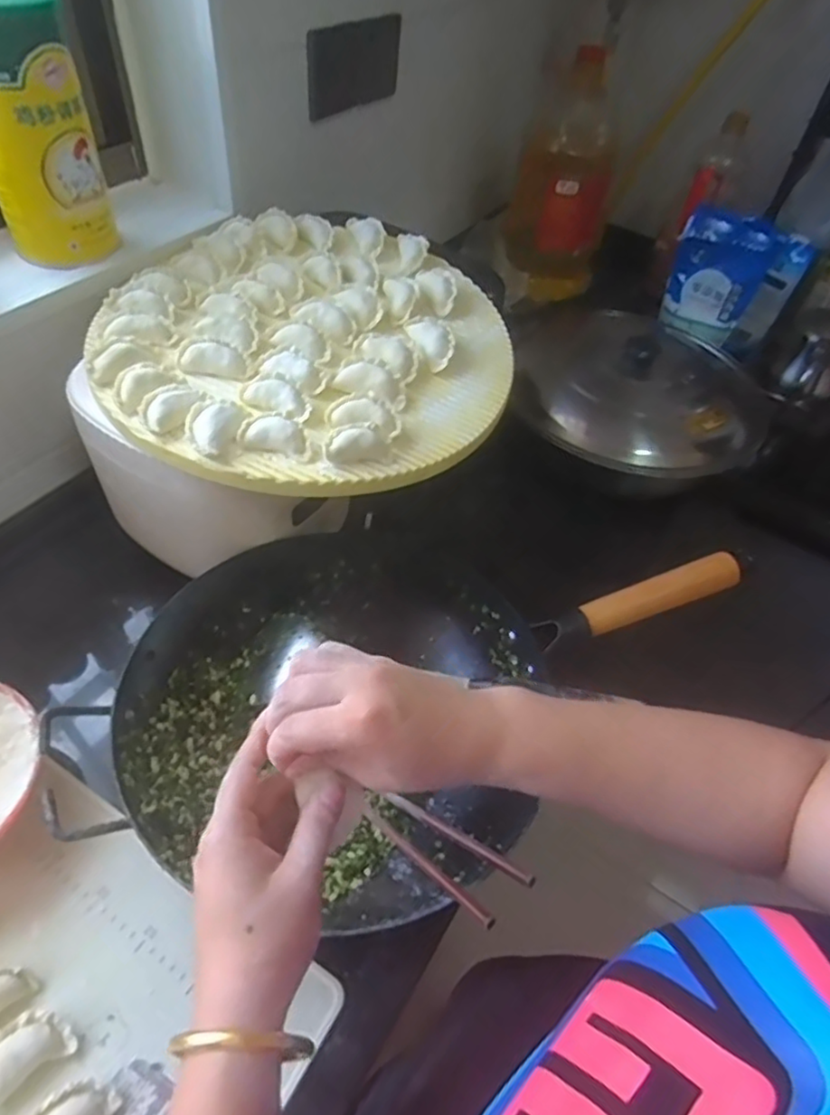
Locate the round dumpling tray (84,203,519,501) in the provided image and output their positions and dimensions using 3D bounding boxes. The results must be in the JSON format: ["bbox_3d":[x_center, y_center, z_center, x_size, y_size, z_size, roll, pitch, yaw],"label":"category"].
[{"bbox_3d":[-0.092,-0.213,0.615,0.360,0.041,0.376,3,50,-4],"label":"round dumpling tray"}]

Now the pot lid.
[{"bbox_3d":[0.299,-0.199,0.781,0.336,0.078,0.265,11,50,3],"label":"pot lid"}]

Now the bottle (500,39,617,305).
[{"bbox_3d":[0.231,-0.572,1.036,0.152,0.333,0.099,7,50,-1],"label":"bottle"}]

